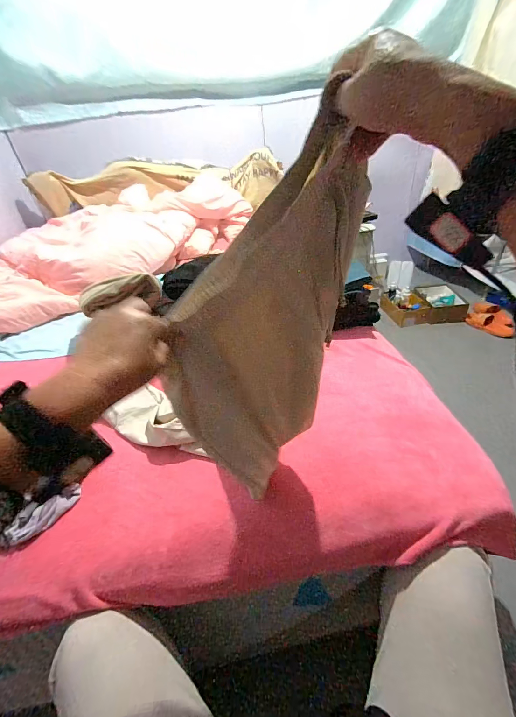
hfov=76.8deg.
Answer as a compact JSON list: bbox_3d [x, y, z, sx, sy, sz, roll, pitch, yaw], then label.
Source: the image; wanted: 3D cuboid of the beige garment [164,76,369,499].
[{"bbox_3d":[0.003,-0.015,0.424,0.211,0.473,0.043,8,28,-14],"label":"beige garment"}]

